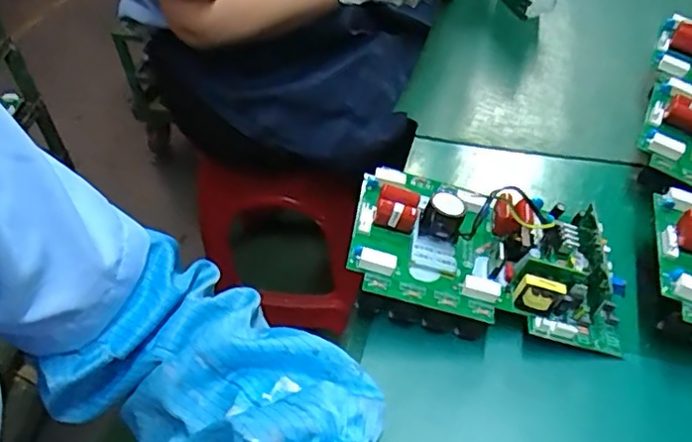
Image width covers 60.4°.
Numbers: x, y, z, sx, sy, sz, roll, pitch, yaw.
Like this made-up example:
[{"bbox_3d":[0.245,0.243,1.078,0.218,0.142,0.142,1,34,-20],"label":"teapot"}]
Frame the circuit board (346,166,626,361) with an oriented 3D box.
[{"bbox_3d":[0.091,0.018,0.395,0.166,0.067,0.108,3,45,8],"label":"circuit board"}]

